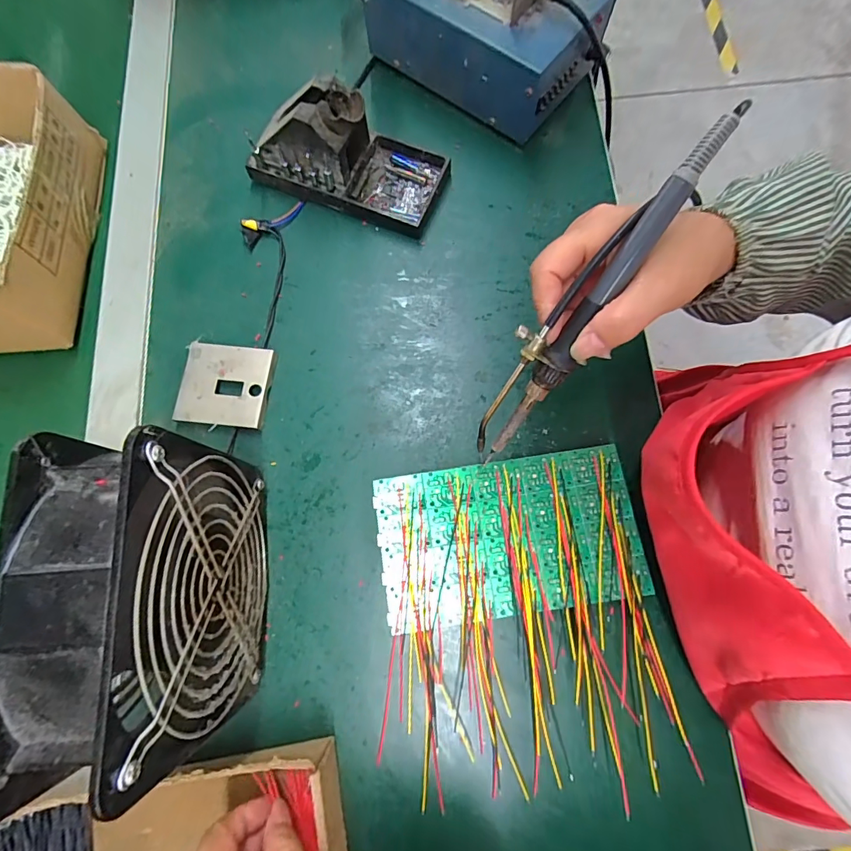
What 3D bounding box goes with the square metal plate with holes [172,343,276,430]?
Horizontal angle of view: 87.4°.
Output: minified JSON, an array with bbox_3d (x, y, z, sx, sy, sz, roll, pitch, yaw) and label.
[{"bbox_3d":[-0.155,-0.031,0.347,0.066,0.011,0.064,6,77,3],"label":"square metal plate with holes"}]

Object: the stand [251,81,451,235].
[{"bbox_3d":[-0.063,-0.227,0.363,0.159,0.069,0.078,22,78,6],"label":"stand"}]

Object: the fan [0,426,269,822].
[{"bbox_3d":[-0.138,0.087,0.245,0.060,0.152,0.143,-2,76,1],"label":"fan"}]

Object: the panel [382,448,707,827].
[{"bbox_3d":[0.063,0.123,0.300,0.175,0.019,0.198,-8,76,-1],"label":"panel"}]

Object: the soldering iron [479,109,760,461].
[{"bbox_3d":[0.084,-0.065,0.243,0.031,0.017,0.208,37,116,9],"label":"soldering iron"}]

